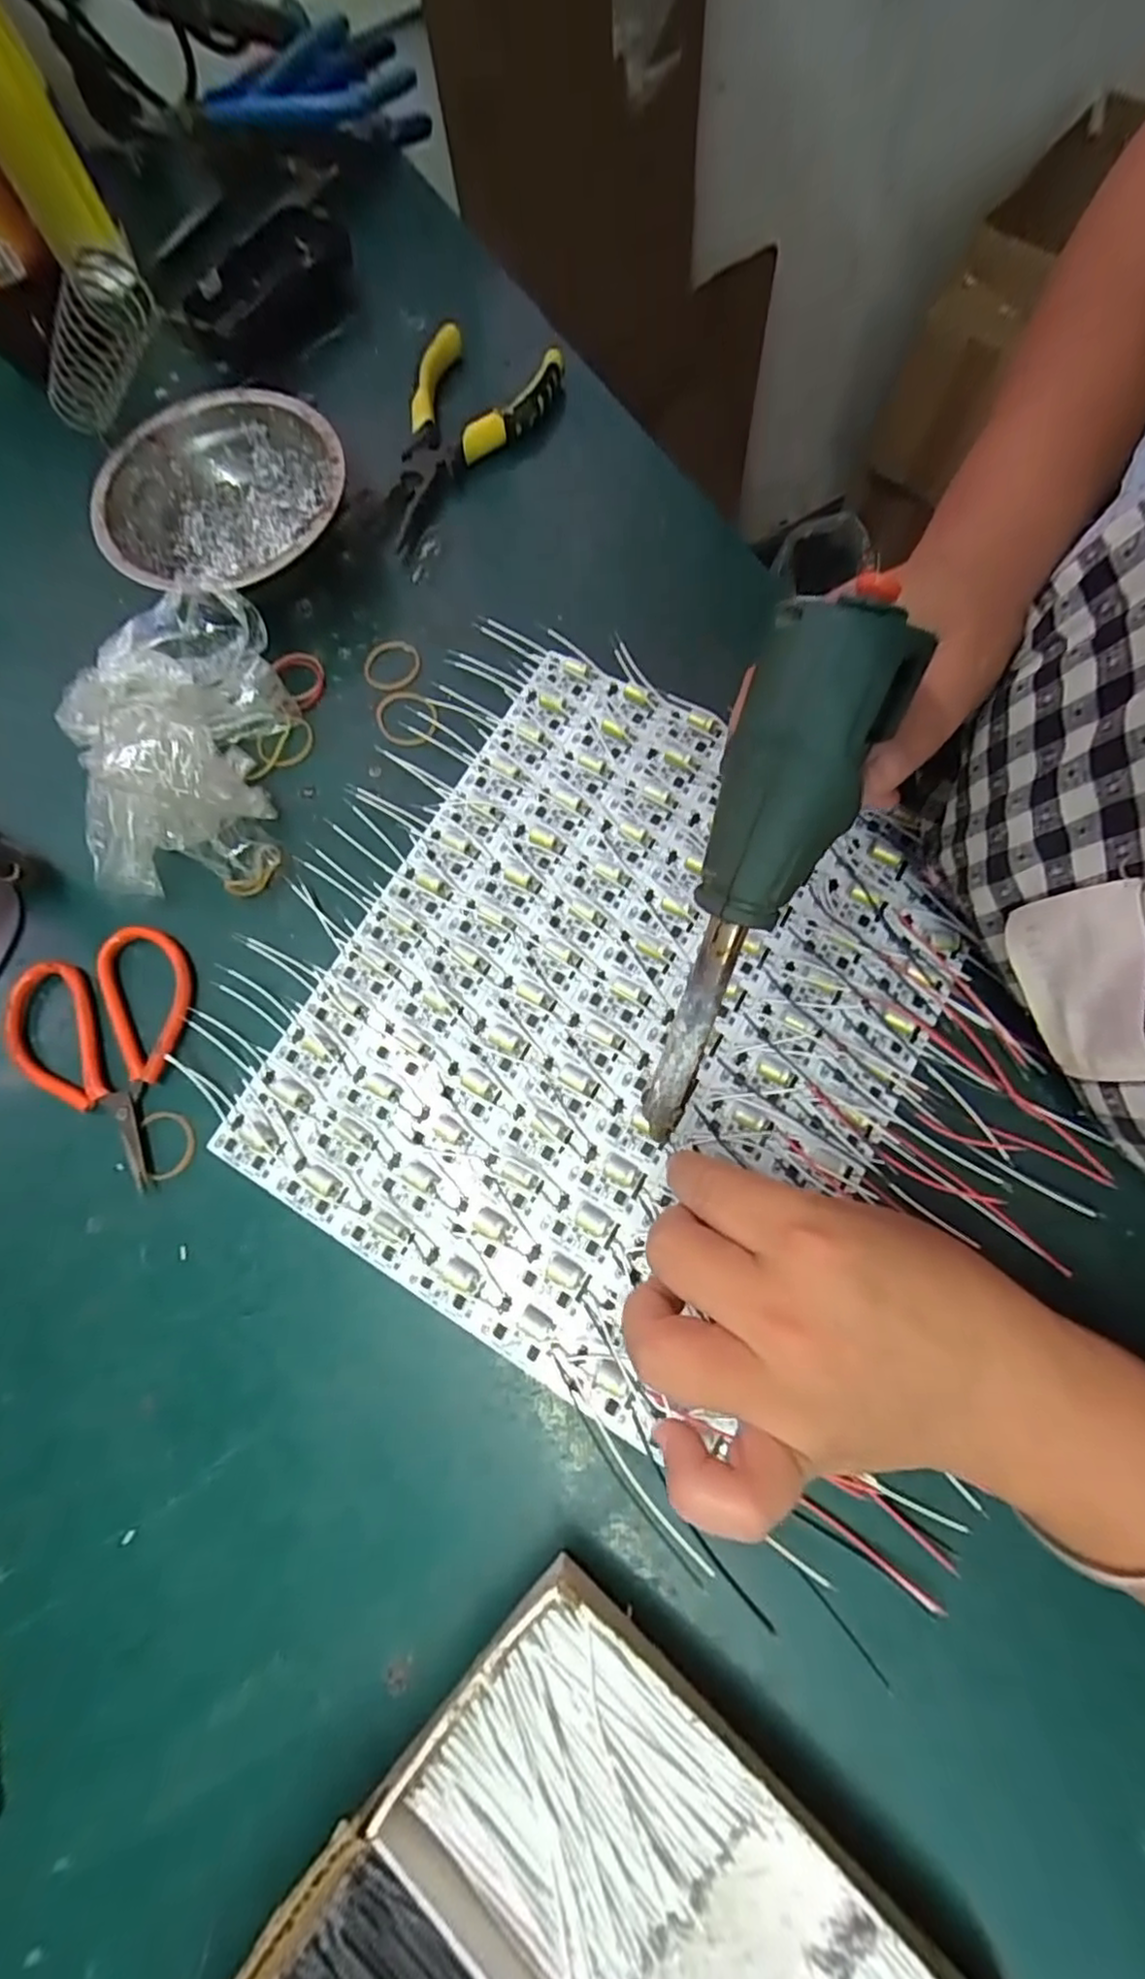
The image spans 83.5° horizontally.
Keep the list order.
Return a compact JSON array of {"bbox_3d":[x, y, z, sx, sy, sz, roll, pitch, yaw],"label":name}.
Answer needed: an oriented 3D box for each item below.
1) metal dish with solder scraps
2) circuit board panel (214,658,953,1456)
[{"bbox_3d":[-0.179,-0.250,0.340,0.122,0.044,0.118,0,75,1],"label":"metal dish with solder scraps"},{"bbox_3d":[0.014,0.004,0.282,0.239,0.015,0.280,30,78,9],"label":"circuit board panel"}]

